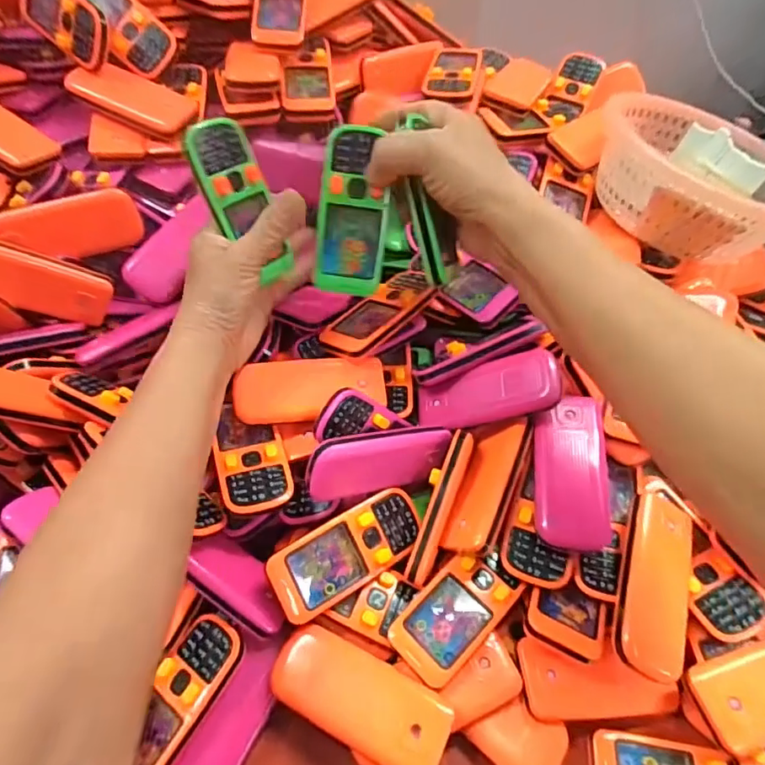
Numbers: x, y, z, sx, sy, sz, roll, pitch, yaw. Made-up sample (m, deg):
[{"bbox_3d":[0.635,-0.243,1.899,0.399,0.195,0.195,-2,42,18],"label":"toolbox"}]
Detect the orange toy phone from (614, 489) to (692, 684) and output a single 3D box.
[{"bbox_3d":[0.164,0.119,0.308,0.043,0.012,0.103,24,64,-6],"label":"orange toy phone"}]

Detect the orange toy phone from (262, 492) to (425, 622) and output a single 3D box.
[{"bbox_3d":[-0.020,0.108,0.330,0.104,0.016,0.047,-27,96,-29],"label":"orange toy phone"}]

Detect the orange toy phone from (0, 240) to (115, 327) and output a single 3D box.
[{"bbox_3d":[-0.253,-0.074,0.369,0.103,0.014,0.043,15,83,-39],"label":"orange toy phone"}]

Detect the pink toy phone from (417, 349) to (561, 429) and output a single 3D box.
[{"bbox_3d":[0.072,0.009,0.361,0.103,0.012,0.042,-16,71,26],"label":"pink toy phone"}]

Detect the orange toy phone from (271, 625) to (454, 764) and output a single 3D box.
[{"bbox_3d":[-0.013,0.177,0.291,0.103,0.011,0.045,26,54,15],"label":"orange toy phone"}]

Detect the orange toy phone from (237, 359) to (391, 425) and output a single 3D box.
[{"bbox_3d":[-0.050,0.006,0.361,0.103,0.012,0.043,-3,94,-12],"label":"orange toy phone"}]

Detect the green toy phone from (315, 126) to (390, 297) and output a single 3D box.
[{"bbox_3d":[-0.020,-0.110,0.335,0.045,0.101,0.012,1,16,-4],"label":"green toy phone"}]

